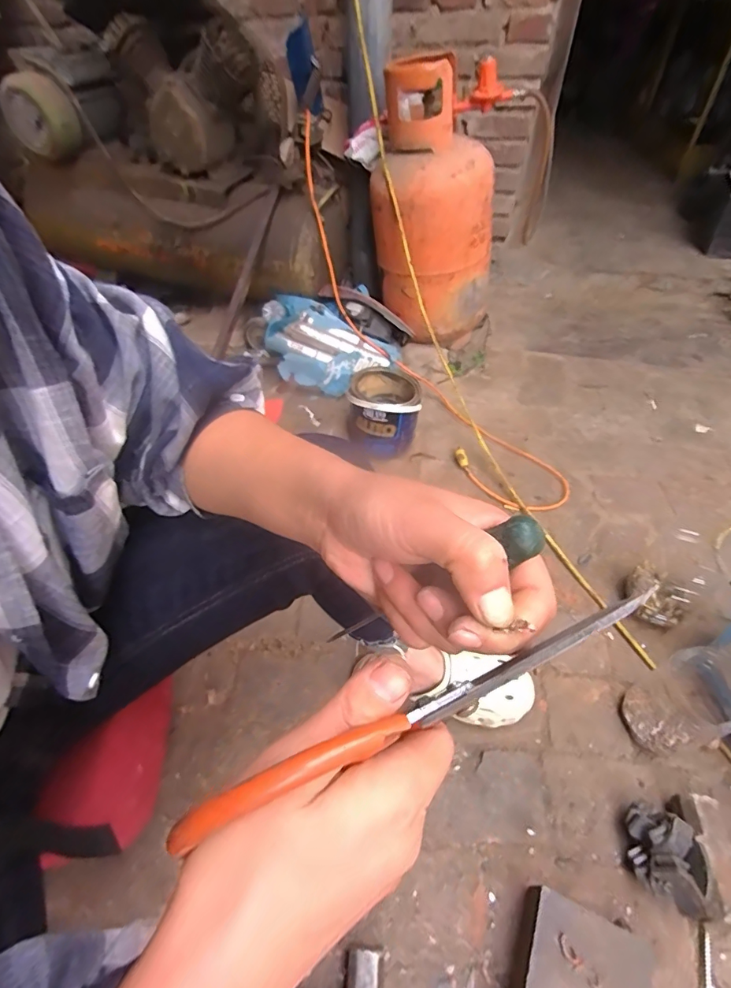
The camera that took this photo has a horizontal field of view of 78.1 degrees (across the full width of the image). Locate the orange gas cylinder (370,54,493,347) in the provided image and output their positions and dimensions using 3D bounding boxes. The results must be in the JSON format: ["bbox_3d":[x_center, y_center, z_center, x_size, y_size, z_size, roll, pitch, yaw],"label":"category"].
[{"bbox_3d":[0.180,-0.699,1.139,0.271,0.559,0.267,-22,51,-17],"label":"orange gas cylinder"}]

